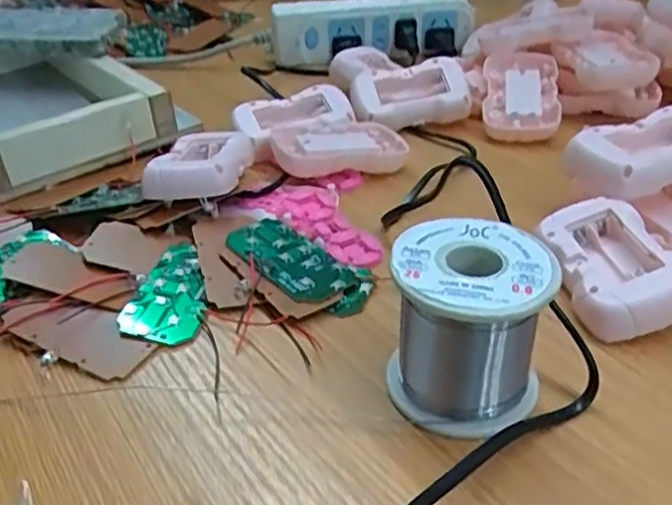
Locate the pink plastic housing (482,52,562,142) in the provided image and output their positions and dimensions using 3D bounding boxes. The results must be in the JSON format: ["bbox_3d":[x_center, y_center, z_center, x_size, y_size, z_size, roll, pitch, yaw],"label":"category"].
[{"bbox_3d":[0.140,-0.120,0.510,0.053,0.015,0.092,-2,51,18],"label":"pink plastic housing"}]

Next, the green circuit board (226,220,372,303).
[{"bbox_3d":[-0.024,0.003,0.357,0.075,0.008,0.041,24,43,33],"label":"green circuit board"}]

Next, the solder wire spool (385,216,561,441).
[{"bbox_3d":[0.053,0.029,0.270,0.059,0.063,0.059,5,35,10],"label":"solder wire spool"}]

